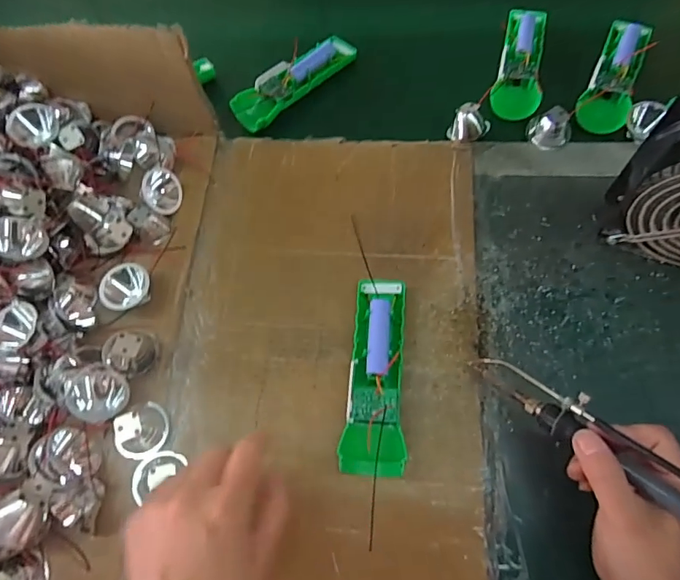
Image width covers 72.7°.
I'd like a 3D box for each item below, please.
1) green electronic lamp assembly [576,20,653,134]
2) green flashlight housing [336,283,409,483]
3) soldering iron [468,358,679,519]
[{"bbox_3d":[0.278,-0.219,0.471,0.043,0.033,0.129,19,84,8],"label":"green electronic lamp assembly"},{"bbox_3d":[0.030,0.066,0.380,0.046,0.027,0.160,2,67,6],"label":"green flashlight housing"},{"bbox_3d":[0.174,0.100,0.303,0.026,0.021,0.199,-40,48,-13],"label":"soldering iron"}]

